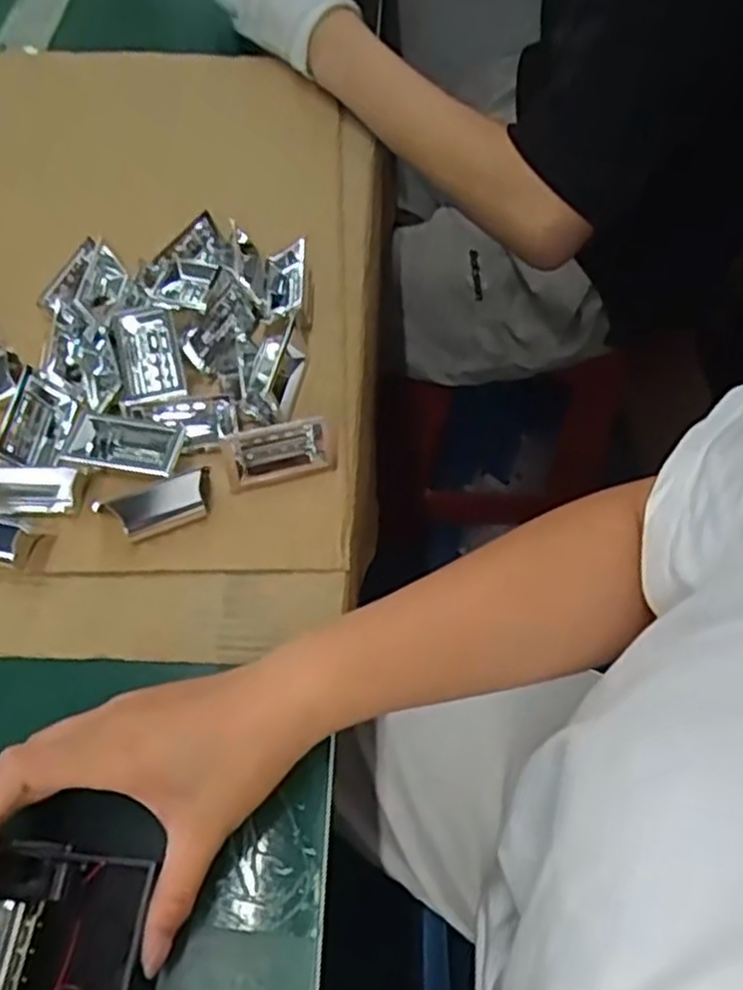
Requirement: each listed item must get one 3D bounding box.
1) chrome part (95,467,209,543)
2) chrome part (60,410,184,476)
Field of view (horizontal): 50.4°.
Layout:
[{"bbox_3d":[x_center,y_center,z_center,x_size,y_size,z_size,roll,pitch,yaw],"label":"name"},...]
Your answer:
[{"bbox_3d":[-0.120,0.005,0.441,0.061,0.027,0.023,-18,62,-13],"label":"chrome part"},{"bbox_3d":[-0.147,-0.032,0.462,0.064,0.018,0.031,10,60,3],"label":"chrome part"}]

